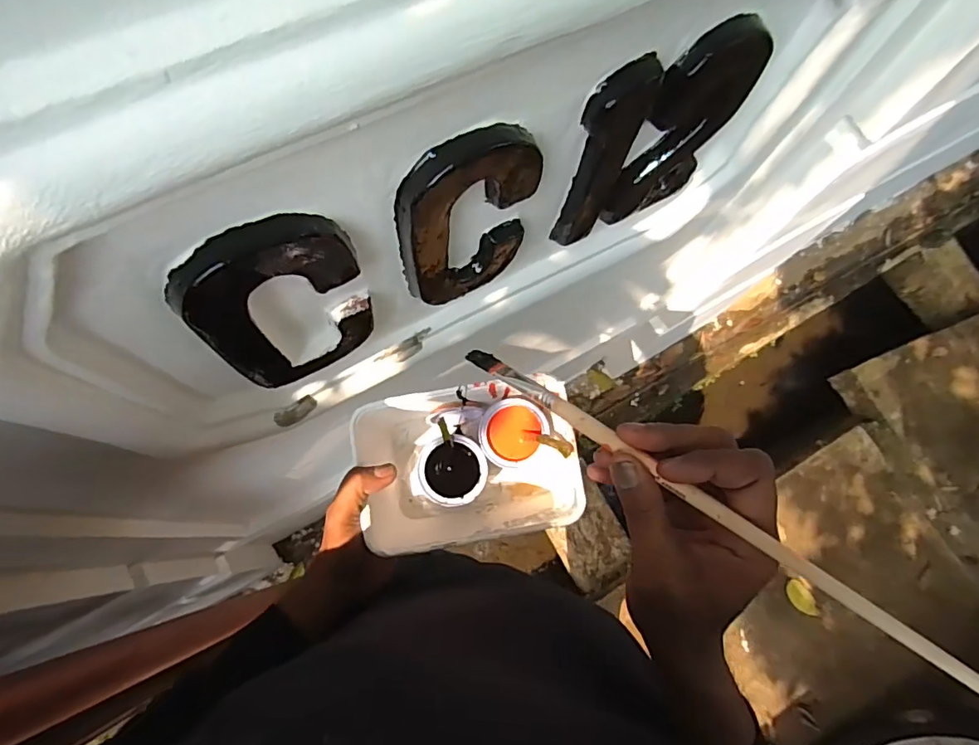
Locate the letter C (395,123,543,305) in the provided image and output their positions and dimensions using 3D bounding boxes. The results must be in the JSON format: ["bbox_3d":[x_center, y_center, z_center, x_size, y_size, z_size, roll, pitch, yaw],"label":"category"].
[{"bbox_3d":[-0.015,-0.112,0.408,0.108,0.177,0.028,-26,77,-13],"label":"letter C"}]

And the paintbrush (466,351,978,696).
[{"bbox_3d":[0.107,0.064,0.275,0.315,0.016,0.011,34,72,27],"label":"paintbrush"}]

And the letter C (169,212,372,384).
[{"bbox_3d":[-0.140,-0.043,0.372,0.110,0.173,0.017,-33,79,-15],"label":"letter C"}]

